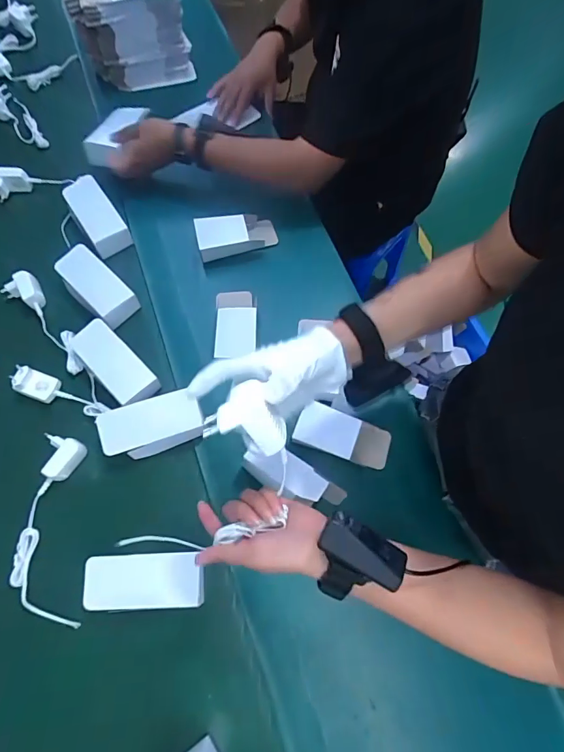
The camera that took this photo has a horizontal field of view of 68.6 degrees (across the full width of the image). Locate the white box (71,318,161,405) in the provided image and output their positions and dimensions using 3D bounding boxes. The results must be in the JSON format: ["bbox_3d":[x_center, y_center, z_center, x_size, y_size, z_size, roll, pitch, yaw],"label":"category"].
[{"bbox_3d":[-0.258,-0.016,0.645,0.153,0.034,0.064,43,76,14],"label":"white box"}]

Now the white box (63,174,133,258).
[{"bbox_3d":[-0.336,-0.288,0.751,0.070,0.039,0.167,-33,74,-11],"label":"white box"}]

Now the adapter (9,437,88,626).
[{"bbox_3d":[-0.322,0.207,0.570,0.084,0.027,0.247,-4,70,-2],"label":"adapter"}]

